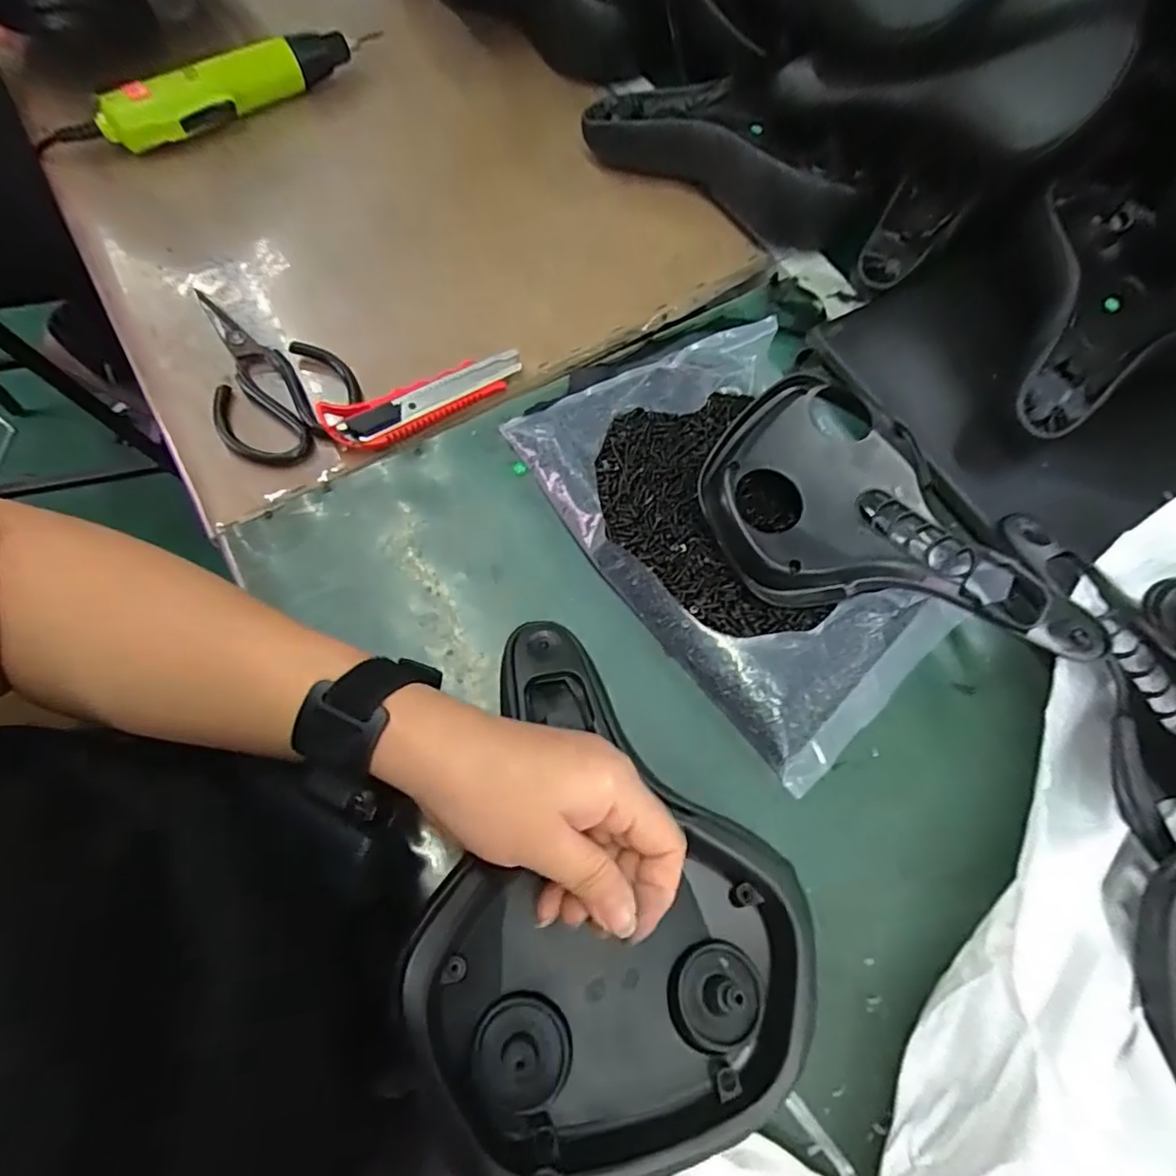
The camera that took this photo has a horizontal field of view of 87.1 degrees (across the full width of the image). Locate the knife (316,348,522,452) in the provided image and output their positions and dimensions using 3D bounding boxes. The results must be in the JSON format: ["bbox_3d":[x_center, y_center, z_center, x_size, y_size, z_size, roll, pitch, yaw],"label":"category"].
[{"bbox_3d":[-0.118,-0.139,0.459,0.150,0.022,0.037,-23,71,-12],"label":"knife"}]

